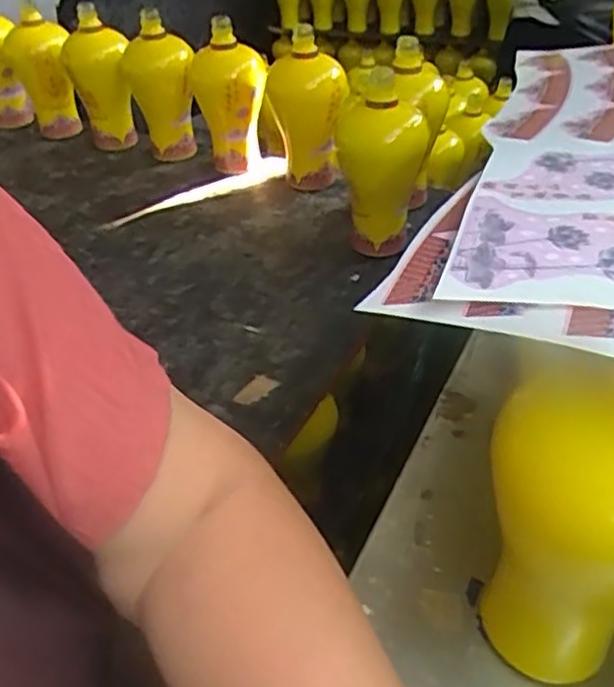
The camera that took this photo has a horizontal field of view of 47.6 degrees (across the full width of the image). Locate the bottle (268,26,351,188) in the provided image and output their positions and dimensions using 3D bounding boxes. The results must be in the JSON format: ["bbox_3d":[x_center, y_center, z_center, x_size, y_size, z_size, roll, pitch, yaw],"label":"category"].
[{"bbox_3d":[0.002,-0.289,0.905,0.096,0.206,0.075,-5,39,-2],"label":"bottle"}]

